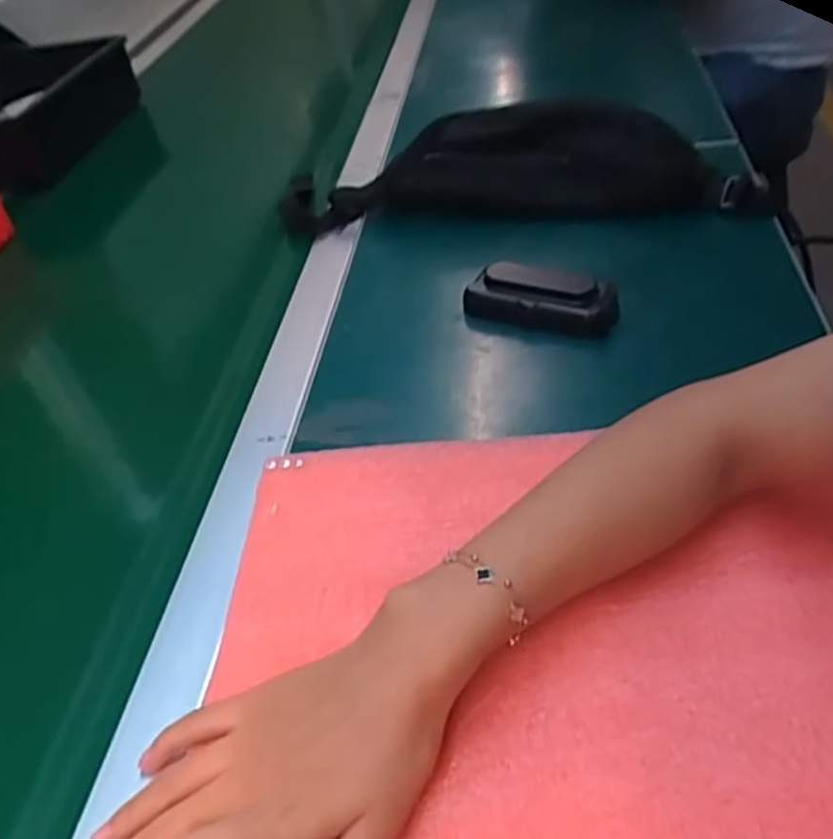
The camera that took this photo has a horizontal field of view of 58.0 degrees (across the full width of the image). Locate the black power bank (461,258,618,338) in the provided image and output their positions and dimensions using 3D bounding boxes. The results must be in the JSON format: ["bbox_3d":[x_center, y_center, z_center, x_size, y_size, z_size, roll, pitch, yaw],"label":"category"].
[{"bbox_3d":[0.091,-0.085,0.535,0.104,0.032,0.046,14,48,26],"label":"black power bank"}]

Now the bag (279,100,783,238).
[{"bbox_3d":[0.081,-0.223,0.643,0.403,0.058,0.132,0,45,7],"label":"bag"}]

